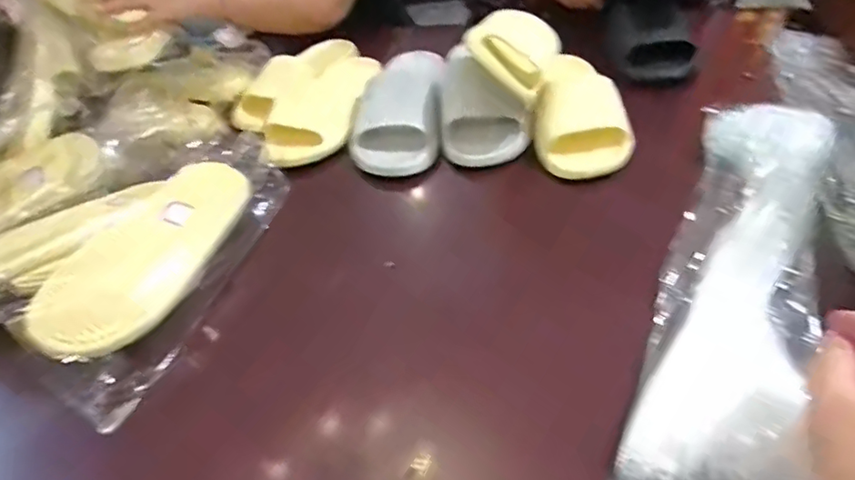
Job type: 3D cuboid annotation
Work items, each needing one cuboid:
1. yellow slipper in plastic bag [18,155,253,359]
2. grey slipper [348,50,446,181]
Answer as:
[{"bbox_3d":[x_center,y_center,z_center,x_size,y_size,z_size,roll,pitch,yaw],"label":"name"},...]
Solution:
[{"bbox_3d":[-0.281,0.018,0.565,0.103,0.051,0.243,28,53,-2],"label":"yellow slipper in plastic bag"},{"bbox_3d":[-0.039,-0.182,0.739,0.117,0.058,0.238,0,48,6],"label":"grey slipper"}]

